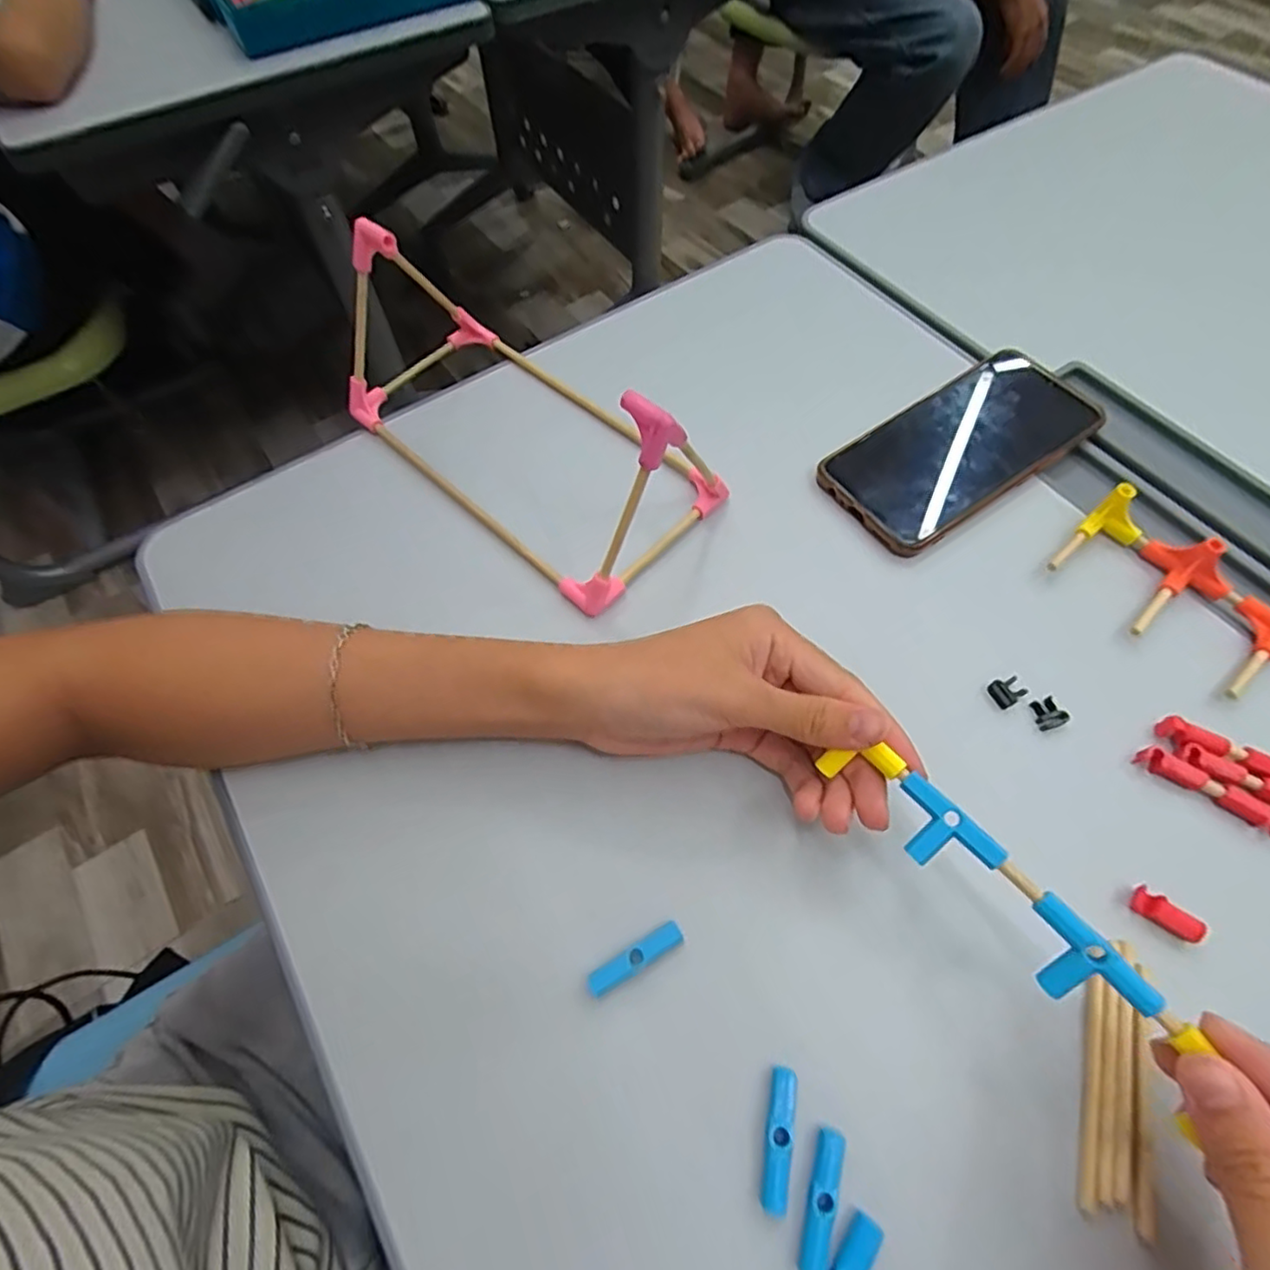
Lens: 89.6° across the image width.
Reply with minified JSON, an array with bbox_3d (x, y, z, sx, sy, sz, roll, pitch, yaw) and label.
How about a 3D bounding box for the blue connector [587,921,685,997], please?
[{"bbox_3d":[0.000,0.130,0.257,0.040,0.010,0.009,-26,61,-14],"label":"blue connector"}]

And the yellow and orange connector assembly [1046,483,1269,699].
[{"bbox_3d":[0.281,-0.008,0.304,0.056,0.026,0.148,-37,64,-19],"label":"yellow and orange connector assembly"}]

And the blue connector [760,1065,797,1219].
[{"bbox_3d":[0.051,0.180,0.228,0.009,0.005,0.043,11,59,8],"label":"blue connector"}]

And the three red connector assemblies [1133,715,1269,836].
[{"bbox_3d":[0.263,0.061,0.280,0.069,0.011,0.031,30,63,18],"label":"three red connector assemblies"}]

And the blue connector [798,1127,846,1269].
[{"bbox_3d":[0.064,0.194,0.219,0.009,0.006,0.042,17,60,12],"label":"blue connector"}]

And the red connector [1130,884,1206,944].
[{"bbox_3d":[0.214,0.113,0.257,0.025,0.009,0.009,31,64,19],"label":"red connector"}]

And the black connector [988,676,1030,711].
[{"bbox_3d":[0.178,0.027,0.306,0.013,0.006,0.013,-23,61,-12],"label":"black connector"}]

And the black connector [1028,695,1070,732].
[{"bbox_3d":[0.194,0.036,0.299,0.012,0.005,0.014,-15,59,-8],"label":"black connector"}]

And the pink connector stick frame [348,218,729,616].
[{"bbox_3d":[-0.066,-0.132,0.350,0.236,0.105,0.110,39,66,22],"label":"pink connector stick frame"}]

